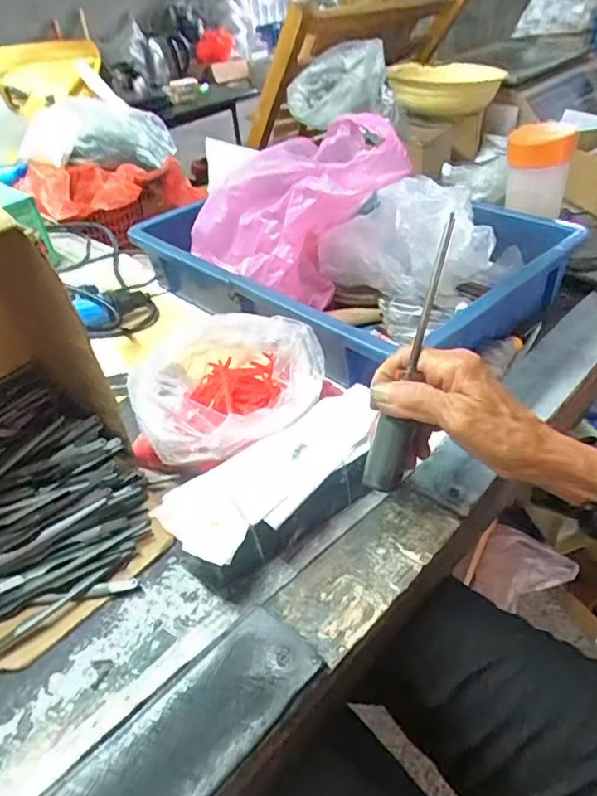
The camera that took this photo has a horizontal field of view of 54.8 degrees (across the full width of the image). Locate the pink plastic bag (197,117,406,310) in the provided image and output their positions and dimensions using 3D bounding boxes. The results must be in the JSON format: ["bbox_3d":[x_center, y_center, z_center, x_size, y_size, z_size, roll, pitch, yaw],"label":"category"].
[{"bbox_3d":[-0.014,-0.179,0.572,0.142,0.169,0.216,-19,40,-14],"label":"pink plastic bag"}]

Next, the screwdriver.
[{"bbox_3d":[0.071,-0.023,0.360,0.018,0.173,0.025,19,13,29],"label":"screwdriver"}]

